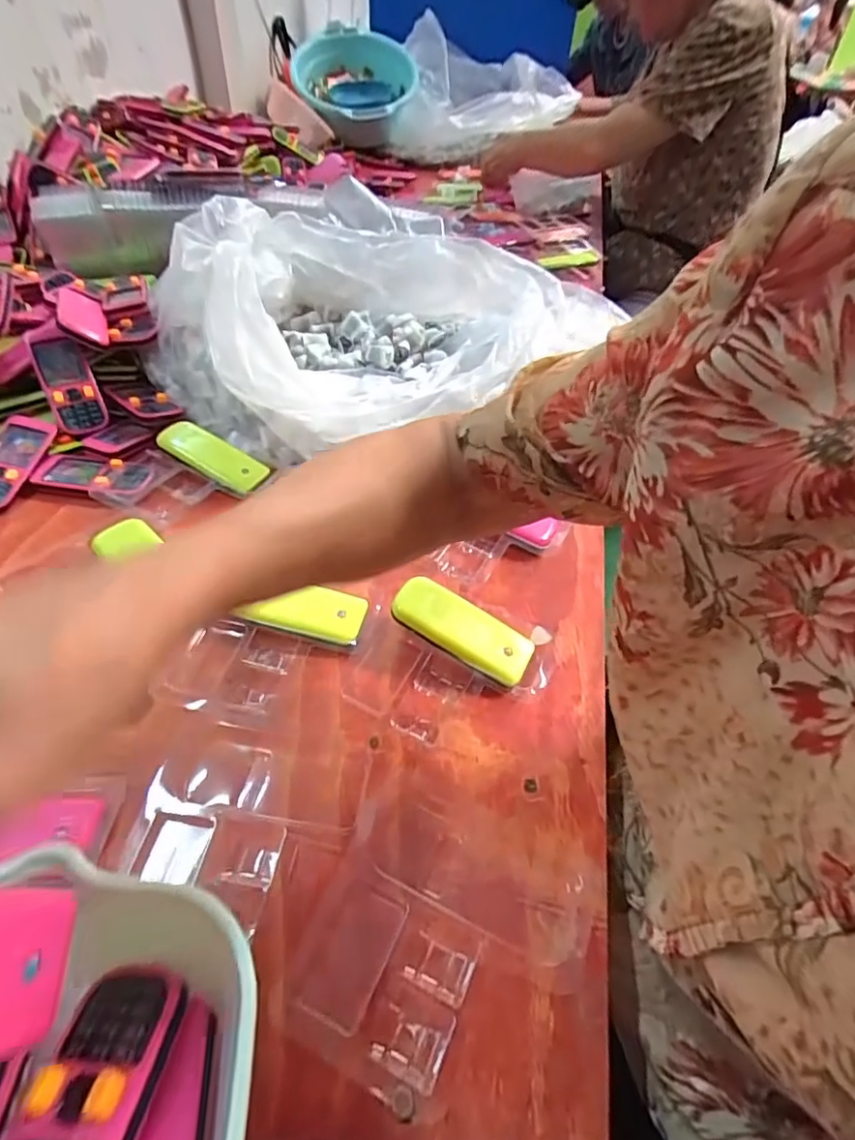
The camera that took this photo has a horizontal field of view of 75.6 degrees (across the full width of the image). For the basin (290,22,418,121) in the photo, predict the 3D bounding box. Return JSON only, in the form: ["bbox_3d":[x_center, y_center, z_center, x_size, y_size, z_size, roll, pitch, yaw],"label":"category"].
[{"bbox_3d":[-0.189,-1.311,1.452,0.338,0.144,0.410,0,57,-8],"label":"basin"}]

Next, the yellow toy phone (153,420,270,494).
[{"bbox_3d":[-0.206,-0.110,0.526,0.106,0.016,0.043,29,50,2],"label":"yellow toy phone"}]

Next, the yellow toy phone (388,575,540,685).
[{"bbox_3d":[0.026,0.042,0.397,0.104,0.013,0.043,30,51,2],"label":"yellow toy phone"}]

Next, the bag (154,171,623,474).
[{"bbox_3d":[-0.060,-0.285,0.617,0.454,0.124,0.384,-24,54,-24],"label":"bag"}]

